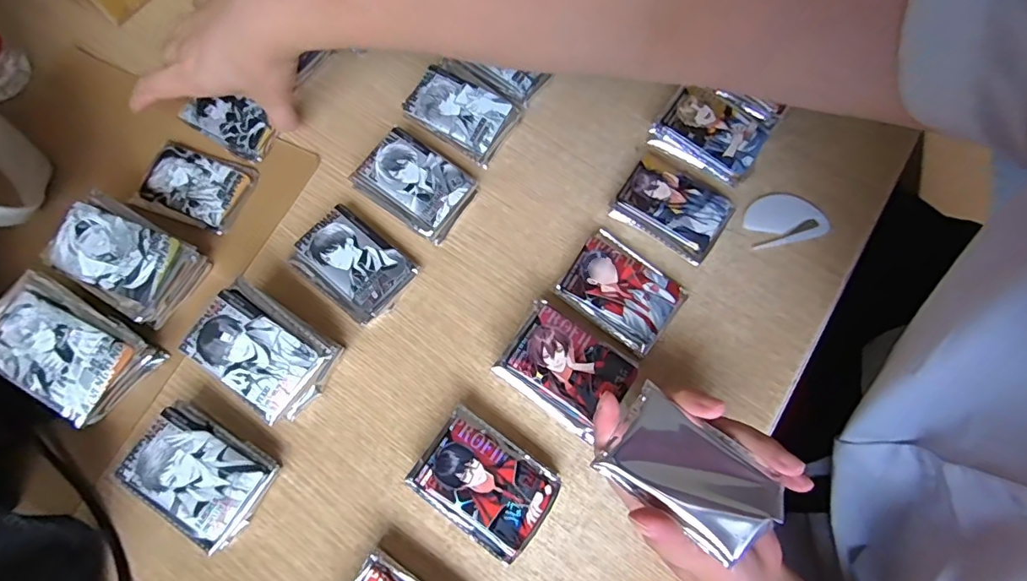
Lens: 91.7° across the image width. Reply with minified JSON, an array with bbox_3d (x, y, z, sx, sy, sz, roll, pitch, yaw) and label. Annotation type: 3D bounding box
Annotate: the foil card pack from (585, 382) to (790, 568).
[{"bbox_3d":[0.102,0.102,0.281,0.091,0.010,0.056,31,72,9],"label":"foil card pack"}]

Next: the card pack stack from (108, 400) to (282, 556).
[{"bbox_3d":[-0.217,0.126,0.346,0.090,0.030,0.062,31,72,9],"label":"card pack stack"}]

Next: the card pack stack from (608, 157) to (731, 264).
[{"bbox_3d":[0.134,-0.069,0.422,0.087,0.023,0.059,33,73,10],"label":"card pack stack"}]

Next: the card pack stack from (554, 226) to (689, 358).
[{"bbox_3d":[0.086,0.001,0.399,0.087,0.021,0.067,36,73,11],"label":"card pack stack"}]

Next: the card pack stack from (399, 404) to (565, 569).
[{"bbox_3d":[-0.020,0.133,0.346,0.089,0.030,0.064,34,73,10],"label":"card pack stack"}]

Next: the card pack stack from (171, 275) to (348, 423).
[{"bbox_3d":[-0.179,0.044,0.363,0.087,0.048,0.065,35,73,10],"label":"card pack stack"}]

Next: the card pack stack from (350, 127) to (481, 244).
[{"bbox_3d":[-0.082,-0.088,0.421,0.088,0.031,0.061,36,73,11],"label":"card pack stack"}]

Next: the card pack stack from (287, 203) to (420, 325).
[{"bbox_3d":[-0.128,-0.021,0.402,0.087,0.020,0.062,37,74,11],"label":"card pack stack"}]

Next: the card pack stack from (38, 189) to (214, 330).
[{"bbox_3d":[-0.293,-0.022,0.382,0.095,0.047,0.066,29,72,8],"label":"card pack stack"}]

